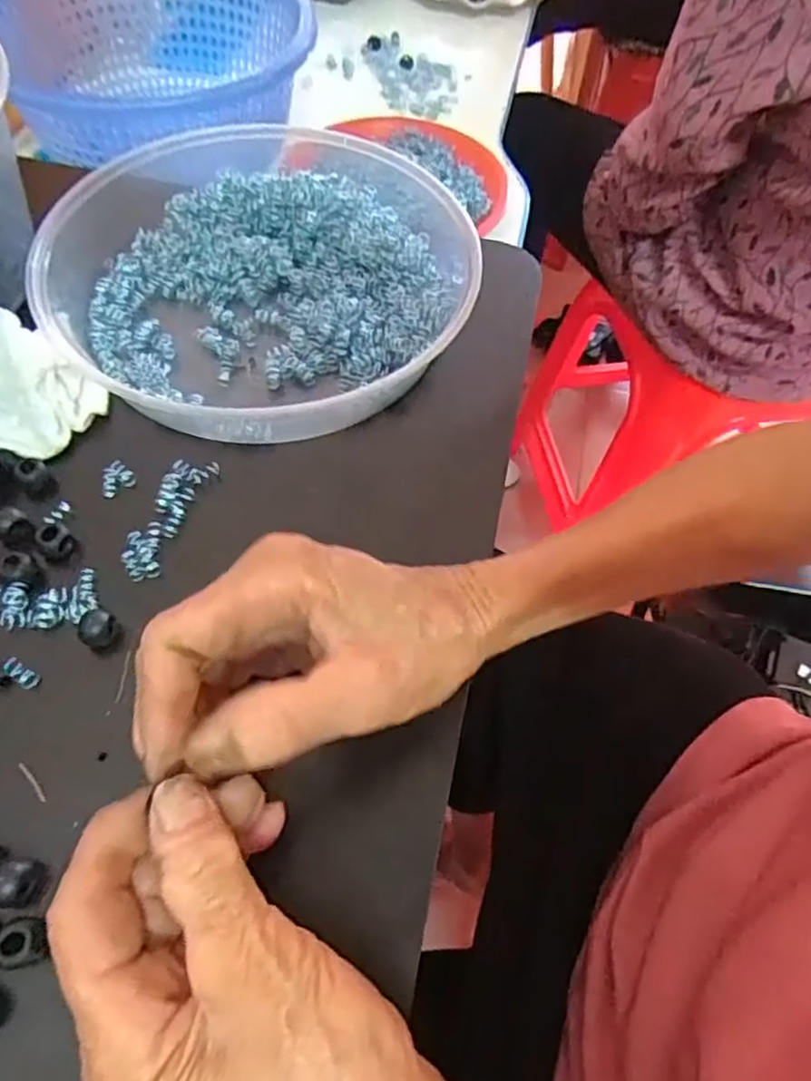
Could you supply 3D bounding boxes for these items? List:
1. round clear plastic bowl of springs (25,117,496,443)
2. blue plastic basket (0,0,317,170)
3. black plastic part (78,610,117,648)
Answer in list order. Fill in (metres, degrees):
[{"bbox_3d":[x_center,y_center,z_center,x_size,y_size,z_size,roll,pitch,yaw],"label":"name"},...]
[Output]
[{"bbox_3d":[-0.078,-0.143,0.380,0.228,0.049,0.226,3,60,-3],"label":"round clear plastic bowl of springs"},{"bbox_3d":[-0.210,-0.406,0.599,0.247,0.102,0.268,-13,62,-12],"label":"blue plastic basket"},{"bbox_3d":[-0.128,0.038,0.284,0.013,0.013,0.014,0,60,-5],"label":"black plastic part"}]

